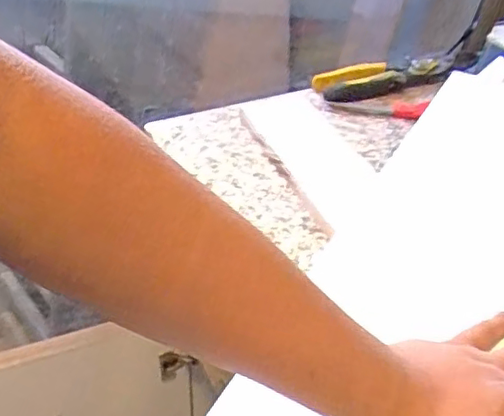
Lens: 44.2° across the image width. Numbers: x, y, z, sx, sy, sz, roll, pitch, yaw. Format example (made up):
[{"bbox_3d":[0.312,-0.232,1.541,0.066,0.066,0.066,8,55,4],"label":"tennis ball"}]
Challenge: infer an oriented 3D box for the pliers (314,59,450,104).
[{"bbox_3d":[0.169,-0.164,0.783,0.185,0.021,0.055,-9,39,-12],"label":"pliers"}]

